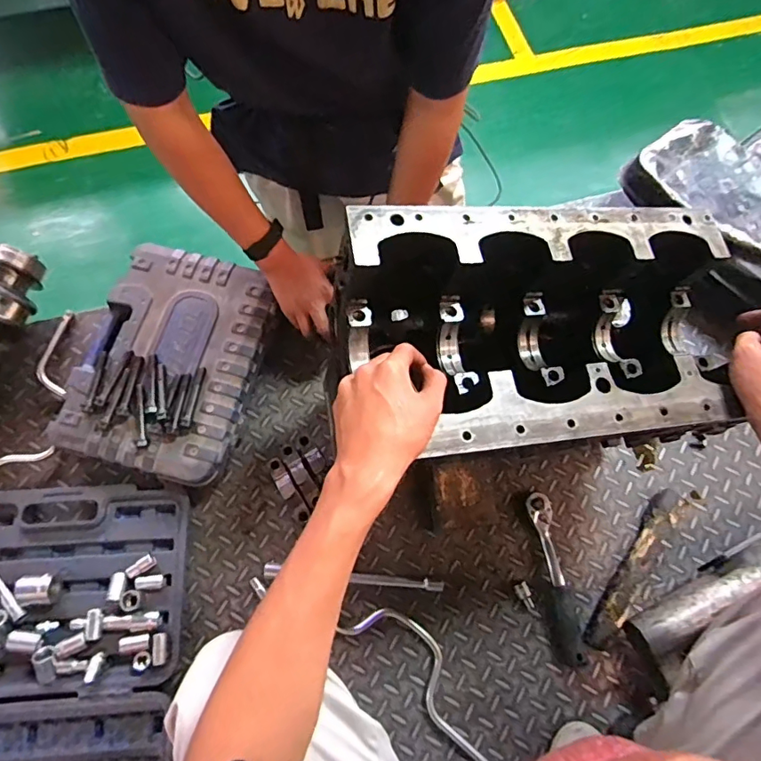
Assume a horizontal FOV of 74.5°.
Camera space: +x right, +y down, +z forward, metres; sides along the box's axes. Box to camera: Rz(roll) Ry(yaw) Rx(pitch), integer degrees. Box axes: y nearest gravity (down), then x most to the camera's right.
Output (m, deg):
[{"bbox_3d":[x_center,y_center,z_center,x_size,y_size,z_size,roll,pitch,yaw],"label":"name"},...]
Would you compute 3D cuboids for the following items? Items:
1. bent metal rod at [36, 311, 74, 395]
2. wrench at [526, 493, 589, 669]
[{"bbox_3d":[-0.574,-0.049,0.875,0.050,0.021,0.156,-7,70,-3],"label":"bent metal rod"},{"bbox_3d":[0.270,0.300,0.767,0.040,0.030,0.245,-7,70,-3],"label":"wrench"}]

